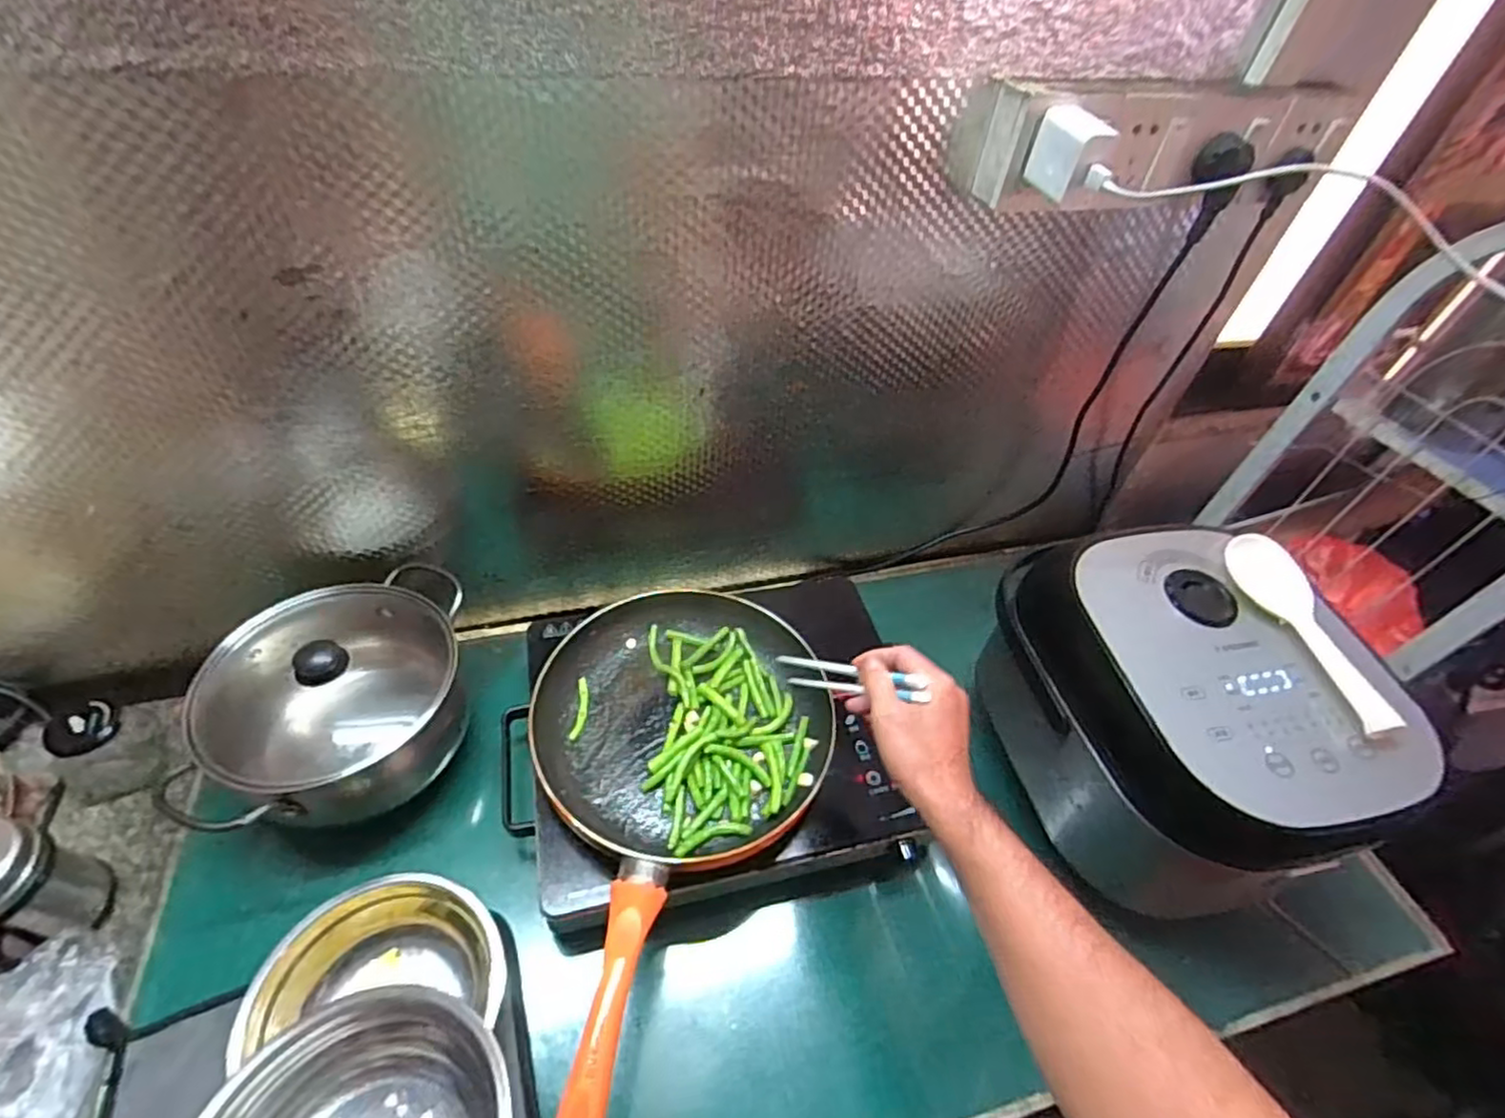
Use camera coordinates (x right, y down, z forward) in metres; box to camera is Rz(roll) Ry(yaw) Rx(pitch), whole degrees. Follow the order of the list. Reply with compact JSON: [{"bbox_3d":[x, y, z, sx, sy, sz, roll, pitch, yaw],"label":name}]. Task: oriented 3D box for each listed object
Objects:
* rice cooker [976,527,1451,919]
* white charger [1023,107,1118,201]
[{"bbox_3d":[0.392,0.141,0.642,0.244,0.217,0.302,-5,48,-12],"label":"rice cooker"},{"bbox_3d":[0.242,-0.310,0.517,0.029,0.051,0.054,-5,48,-11],"label":"white charger"}]

